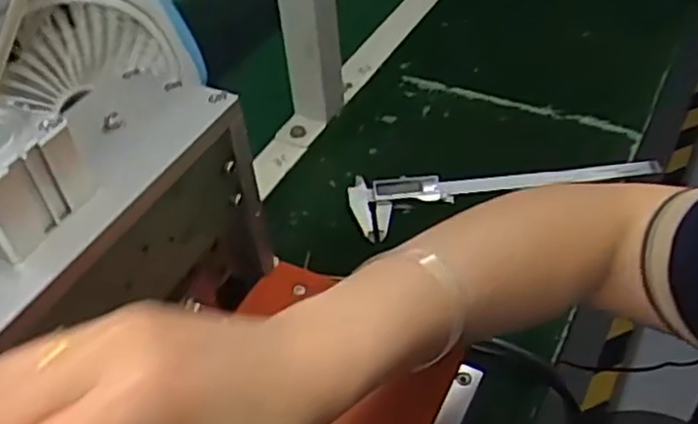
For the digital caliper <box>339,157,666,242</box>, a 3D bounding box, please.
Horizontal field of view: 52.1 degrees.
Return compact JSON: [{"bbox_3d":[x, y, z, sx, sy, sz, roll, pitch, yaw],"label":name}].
[{"bbox_3d":[0.146,-0.021,0.651,0.283,0.012,0.067,-7,45,-1],"label":"digital caliper"}]

